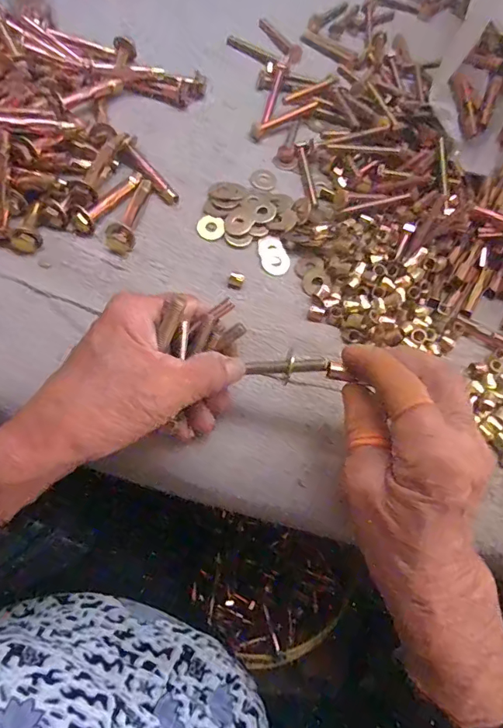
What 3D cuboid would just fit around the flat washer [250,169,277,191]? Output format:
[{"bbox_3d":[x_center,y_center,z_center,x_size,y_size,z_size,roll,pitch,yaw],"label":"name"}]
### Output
[{"bbox_3d":[0.009,-0.149,0.361,0.021,0.004,0.021,2,67,-4],"label":"flat washer"}]

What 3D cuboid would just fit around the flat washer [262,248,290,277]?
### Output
[{"bbox_3d":[0.019,-0.076,0.328,0.019,0.004,0.024,33,66,8],"label":"flat washer"}]

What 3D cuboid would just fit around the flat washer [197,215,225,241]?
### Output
[{"bbox_3d":[-0.030,-0.102,0.334,0.021,0.004,0.020,0,79,0],"label":"flat washer"}]

